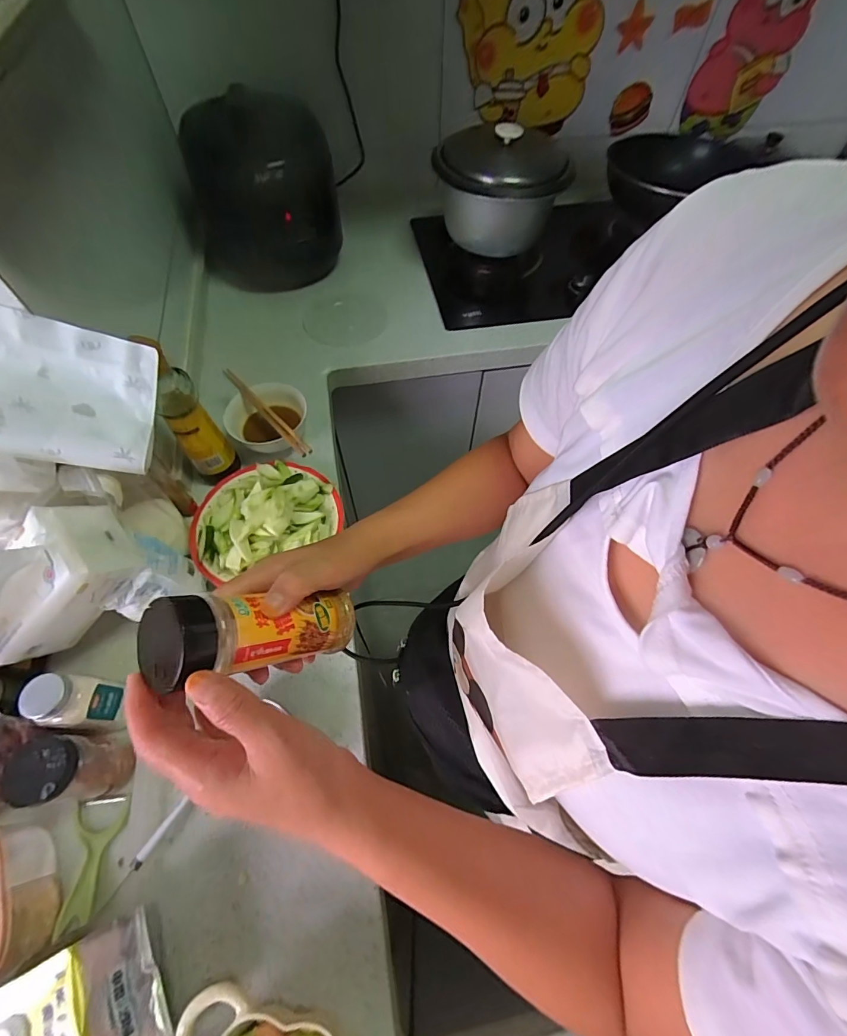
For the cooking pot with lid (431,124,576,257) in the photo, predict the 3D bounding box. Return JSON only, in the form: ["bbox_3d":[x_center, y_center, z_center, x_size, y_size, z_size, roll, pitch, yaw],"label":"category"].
[{"bbox_3d":[0.152,-0.660,0.876,0.261,0.190,0.224,-2,60,-2],"label":"cooking pot with lid"}]

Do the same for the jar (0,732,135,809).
[{"bbox_3d":[-0.368,0.260,0.445,0.066,0.111,0.060,0,60,-1],"label":"jar"}]

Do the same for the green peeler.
[{"bbox_3d":[-0.341,0.353,0.441,0.051,0.016,0.109,-11,61,-7],"label":"green peeler"}]

